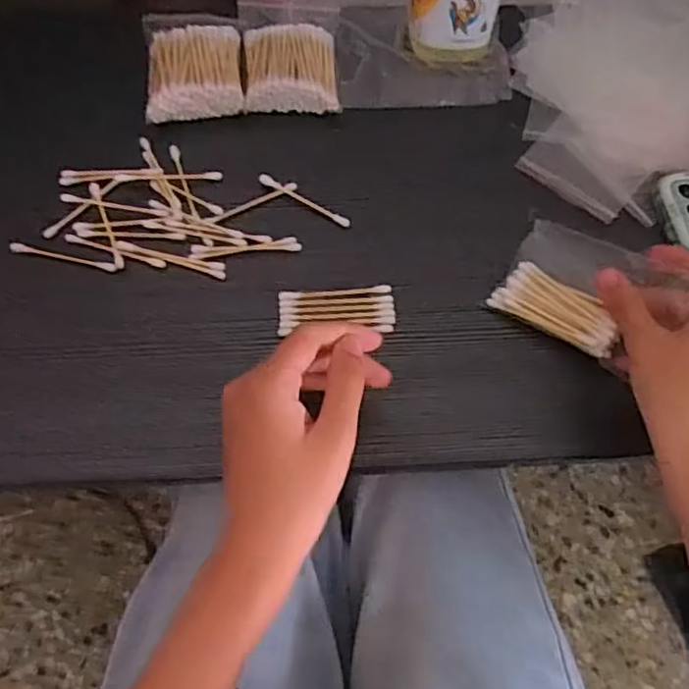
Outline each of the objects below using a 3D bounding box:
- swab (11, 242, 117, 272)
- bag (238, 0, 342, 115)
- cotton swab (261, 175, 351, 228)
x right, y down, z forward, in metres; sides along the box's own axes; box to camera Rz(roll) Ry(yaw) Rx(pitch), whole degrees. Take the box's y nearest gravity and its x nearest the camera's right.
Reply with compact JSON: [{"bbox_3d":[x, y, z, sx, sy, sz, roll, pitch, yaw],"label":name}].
[{"bbox_3d":[-0.179,-0.055,0.409,0.069,0.007,0.007,14,64,5],"label":"swab"},{"bbox_3d":[-0.041,-0.225,0.485,0.073,0.017,0.114,-3,64,-4],"label":"bag"},{"bbox_3d":[-0.027,-0.097,0.432,0.068,0.009,0.009,28,66,11],"label":"cotton swab"}]

